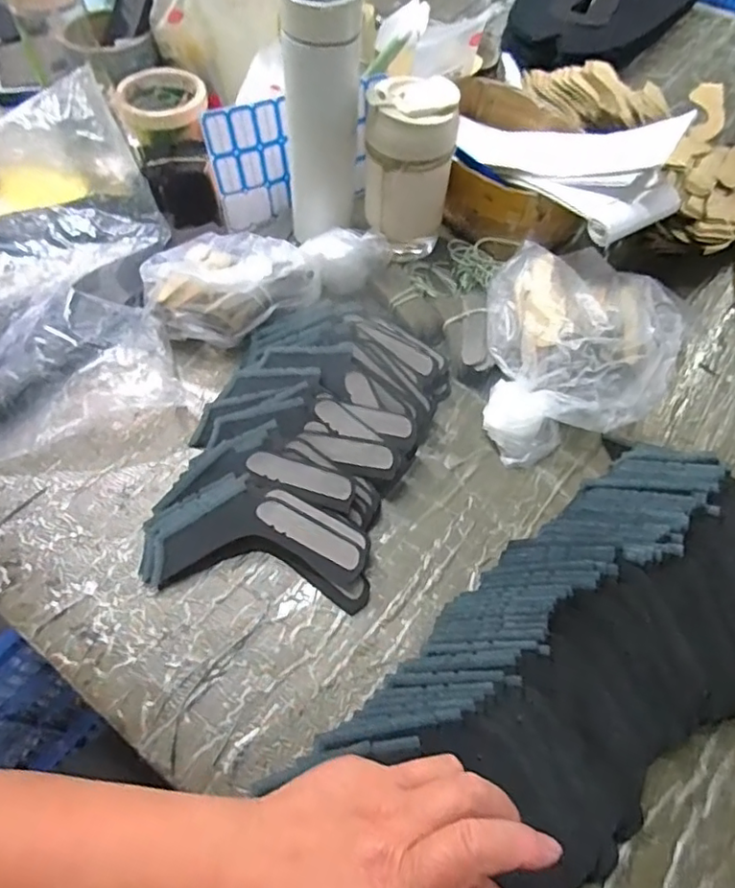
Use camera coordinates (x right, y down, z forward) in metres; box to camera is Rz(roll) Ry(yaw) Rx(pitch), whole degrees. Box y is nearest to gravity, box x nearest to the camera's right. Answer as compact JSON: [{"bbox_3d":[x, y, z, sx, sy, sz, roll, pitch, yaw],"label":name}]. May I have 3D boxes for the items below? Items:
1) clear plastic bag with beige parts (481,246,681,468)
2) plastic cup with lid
[{"bbox_3d":[0.191,-0.087,0.517,0.165,0.078,0.205,5,59,1],"label":"clear plastic bag with beige parts"},{"bbox_3d":[0.040,-0.262,0.567,0.080,0.140,0.072,5,59,1],"label":"plastic cup with lid"}]

